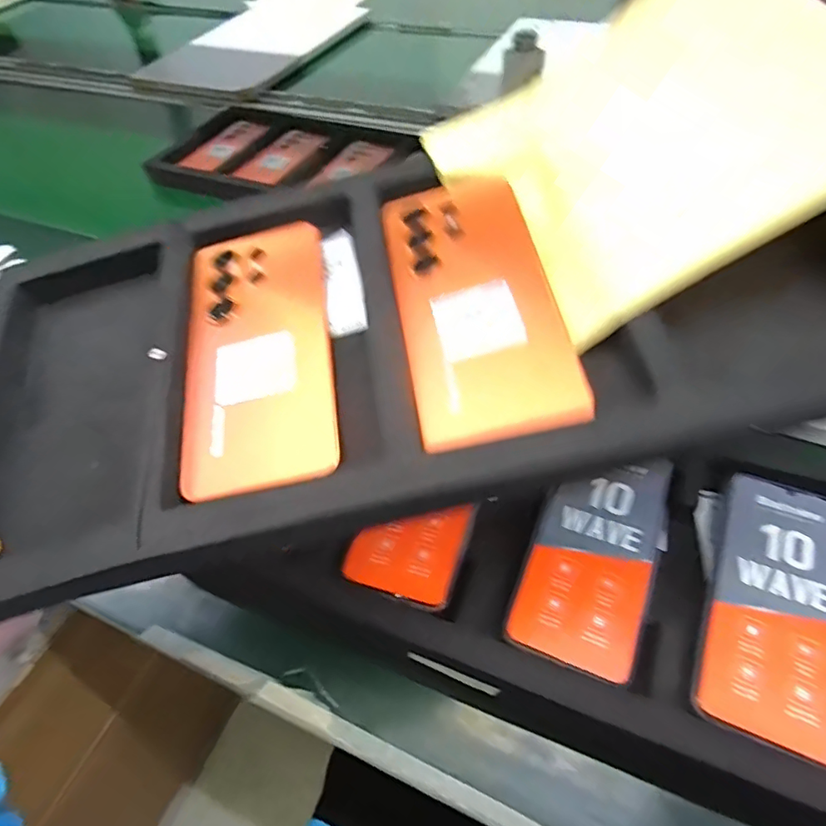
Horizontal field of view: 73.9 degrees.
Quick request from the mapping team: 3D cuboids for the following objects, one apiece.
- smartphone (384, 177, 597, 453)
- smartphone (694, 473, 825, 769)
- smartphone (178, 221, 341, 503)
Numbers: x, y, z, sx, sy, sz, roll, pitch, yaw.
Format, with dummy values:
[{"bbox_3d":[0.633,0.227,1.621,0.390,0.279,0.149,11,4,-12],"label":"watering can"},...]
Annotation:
[{"bbox_3d":[0.031,-0.060,0.281,0.076,0.005,0.169,-13,58,5],"label":"smartphone"},{"bbox_3d":[0.230,0.116,0.339,0.075,0.015,0.166,19,56,18],"label":"smartphone"},{"bbox_3d":[-0.083,-0.037,0.295,0.076,0.005,0.170,-10,58,0],"label":"smartphone"}]

